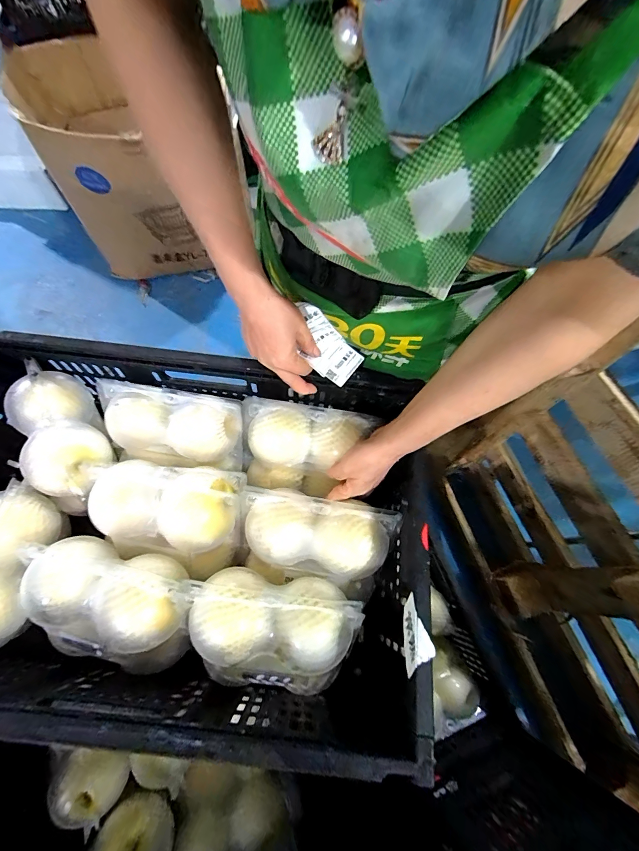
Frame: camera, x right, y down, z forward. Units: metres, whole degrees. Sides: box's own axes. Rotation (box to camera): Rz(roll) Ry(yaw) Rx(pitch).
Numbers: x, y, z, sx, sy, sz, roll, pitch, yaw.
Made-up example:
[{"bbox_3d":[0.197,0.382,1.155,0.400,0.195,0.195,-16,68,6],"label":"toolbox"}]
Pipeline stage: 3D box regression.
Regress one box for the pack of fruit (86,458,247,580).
[{"bbox_3d":[-0.197,0.116,0.451,0.182,0.092,0.123,11,65,4],"label":"pack of fruit"}]

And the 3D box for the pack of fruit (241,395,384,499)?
[{"bbox_3d":[-0.025,0.034,0.492,0.178,0.097,0.107,12,65,4],"label":"pack of fruit"}]

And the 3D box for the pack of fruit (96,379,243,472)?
[{"bbox_3d":[-0.215,0.007,0.498,0.201,0.091,0.104,9,65,3],"label":"pack of fruit"}]

